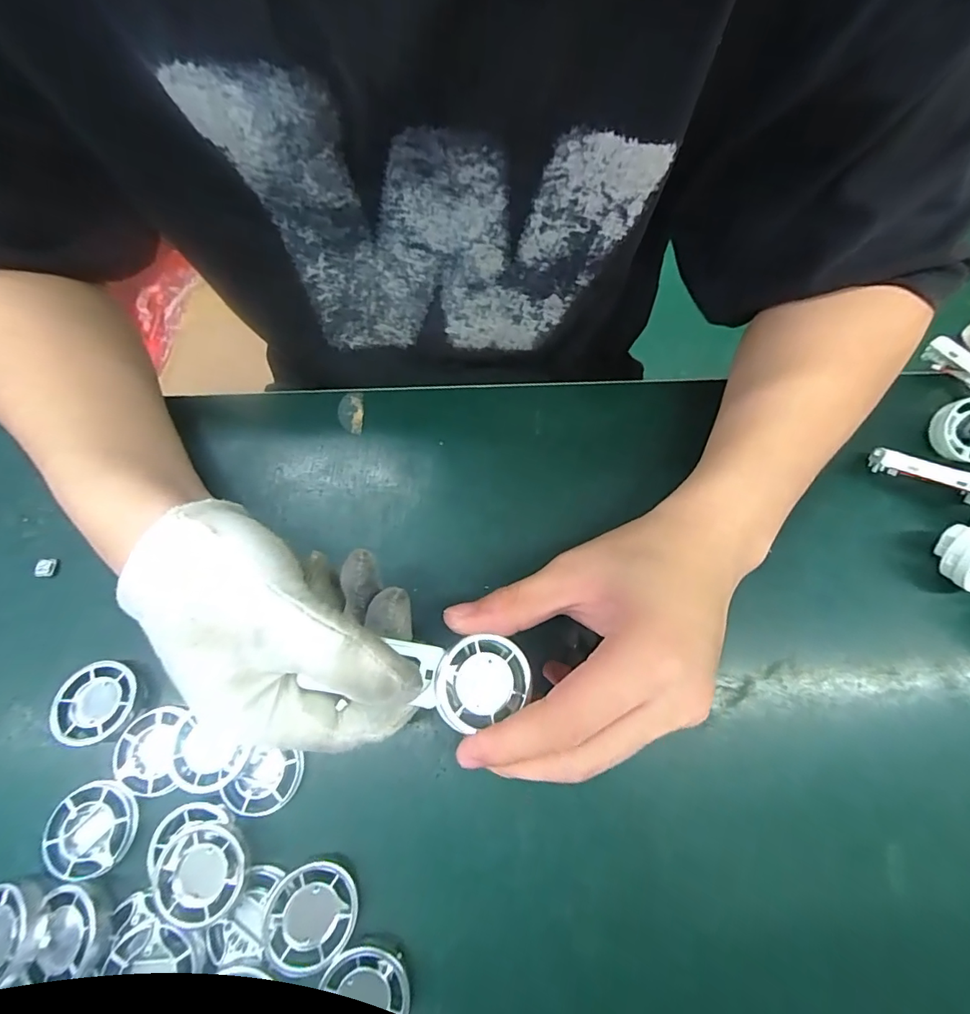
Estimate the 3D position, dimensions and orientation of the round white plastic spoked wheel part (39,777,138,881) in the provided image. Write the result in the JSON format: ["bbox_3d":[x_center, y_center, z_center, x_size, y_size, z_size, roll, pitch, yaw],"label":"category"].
[{"bbox_3d":[-0.185,0.151,0.225,0.039,0.004,0.039,0,71,-1],"label":"round white plastic spoked wheel part"}]

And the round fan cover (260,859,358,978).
[{"bbox_3d":[-0.077,0.180,0.211,0.038,0.004,0.039,6,67,-13],"label":"round fan cover"}]

